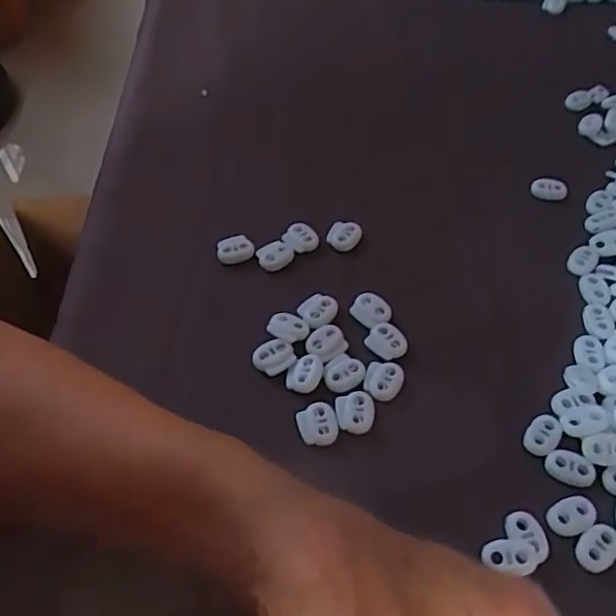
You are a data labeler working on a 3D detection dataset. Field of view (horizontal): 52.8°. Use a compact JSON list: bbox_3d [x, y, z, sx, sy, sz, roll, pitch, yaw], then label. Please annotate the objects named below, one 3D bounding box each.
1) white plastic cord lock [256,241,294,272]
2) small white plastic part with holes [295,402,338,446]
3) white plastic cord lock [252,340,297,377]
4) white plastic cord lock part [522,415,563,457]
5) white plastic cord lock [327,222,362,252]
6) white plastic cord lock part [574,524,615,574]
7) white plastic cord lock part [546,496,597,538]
[{"bbox_3d":[-0.020,-0.032,0.378,0.022,0.005,0.017,-33,60,-23],"label":"white plastic cord lock"},{"bbox_3d":[0.005,0.056,0.306,0.019,0.004,0.021,-9,54,-8],"label":"small white plastic part with holes"},{"bbox_3d":[-0.018,0.027,0.331,0.022,0.005,0.018,-21,56,-16],"label":"white plastic cord lock"},{"bbox_3d":[0.116,0.063,0.305,0.015,0.005,0.021,32,59,21],"label":"white plastic cord lock part"},{"bbox_3d":[0.023,-0.045,0.386,0.020,0.007,0.019,18,55,12],"label":"white plastic cord lock"},{"bbox_3d":[0.128,0.105,0.271,0.021,0.004,0.015,-27,58,-20],"label":"white plastic cord lock part"},{"bbox_3d":[0.119,0.093,0.278,0.022,0.004,0.015,-17,55,-13],"label":"white plastic cord lock part"}]

